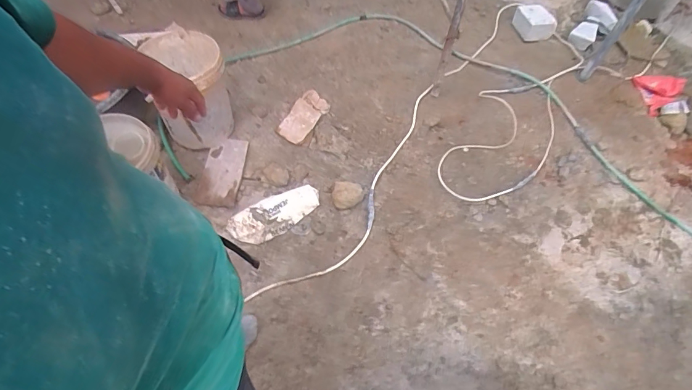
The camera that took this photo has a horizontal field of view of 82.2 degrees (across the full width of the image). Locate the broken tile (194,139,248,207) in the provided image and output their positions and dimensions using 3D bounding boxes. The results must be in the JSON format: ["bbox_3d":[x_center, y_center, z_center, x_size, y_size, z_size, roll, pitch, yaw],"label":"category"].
[{"bbox_3d":[-0.515,-0.094,1.653,0.156,0.024,0.292,11,80,-2],"label":"broken tile"}]

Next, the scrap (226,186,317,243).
[{"bbox_3d":[-0.284,0.077,1.594,0.371,0.027,0.185,-21,59,-15],"label":"scrap"}]

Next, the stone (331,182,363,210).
[{"bbox_3d":[0.010,-0.004,1.630,0.137,0.095,0.129,3,56,1],"label":"stone"}]

